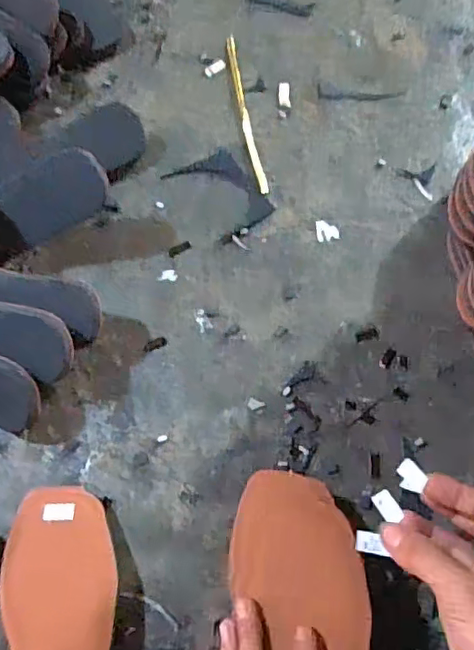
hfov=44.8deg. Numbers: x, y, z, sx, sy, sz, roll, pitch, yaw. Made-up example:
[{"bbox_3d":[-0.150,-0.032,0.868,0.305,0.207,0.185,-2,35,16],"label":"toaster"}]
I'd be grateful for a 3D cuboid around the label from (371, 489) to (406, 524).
[{"bbox_3d":[0.100,0.121,0.381,0.013,0.004,0.024,-32,43,-1],"label":"label"}]

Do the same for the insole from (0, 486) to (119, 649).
[{"bbox_3d":[-0.139,0.247,0.434,0.086,0.010,0.239,-1,63,-3],"label":"insole"}]

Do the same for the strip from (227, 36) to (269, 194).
[{"bbox_3d":[0.009,-0.238,0.640,0.013,0.004,0.215,-9,69,-3],"label":"strip"}]

